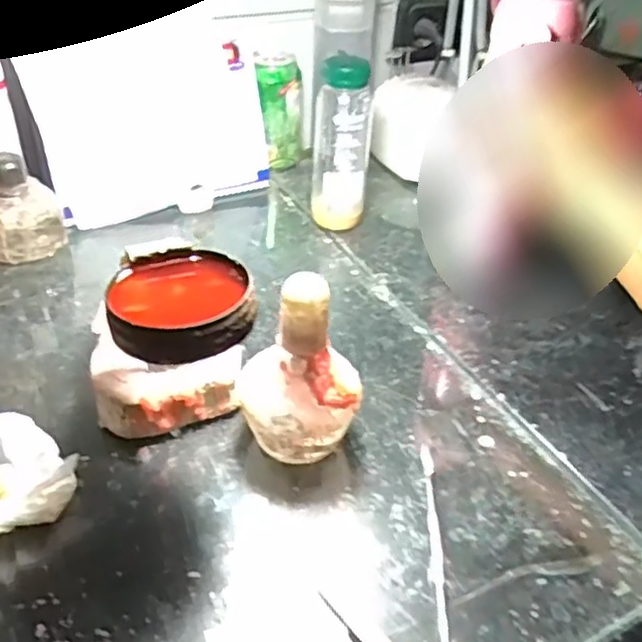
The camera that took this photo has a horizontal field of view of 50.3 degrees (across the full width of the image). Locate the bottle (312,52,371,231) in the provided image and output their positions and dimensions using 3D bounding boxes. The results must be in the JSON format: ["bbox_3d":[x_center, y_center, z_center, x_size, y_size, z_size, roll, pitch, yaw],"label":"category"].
[{"bbox_3d":[0.019,-0.159,0.635,0.049,0.159,0.046,3,38,-2],"label":"bottle"}]

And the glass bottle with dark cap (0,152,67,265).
[{"bbox_3d":[-0.264,-0.097,0.591,0.075,0.086,0.071,-14,42,-21],"label":"glass bottle with dark cap"}]

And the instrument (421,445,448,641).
[{"bbox_3d":[0.064,0.131,0.387,0.009,0.006,0.155,4,38,0],"label":"instrument"}]

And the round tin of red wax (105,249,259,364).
[{"bbox_3d":[-0.072,-0.013,0.352,0.071,0.017,0.081,-8,40,-15],"label":"round tin of red wax"}]

